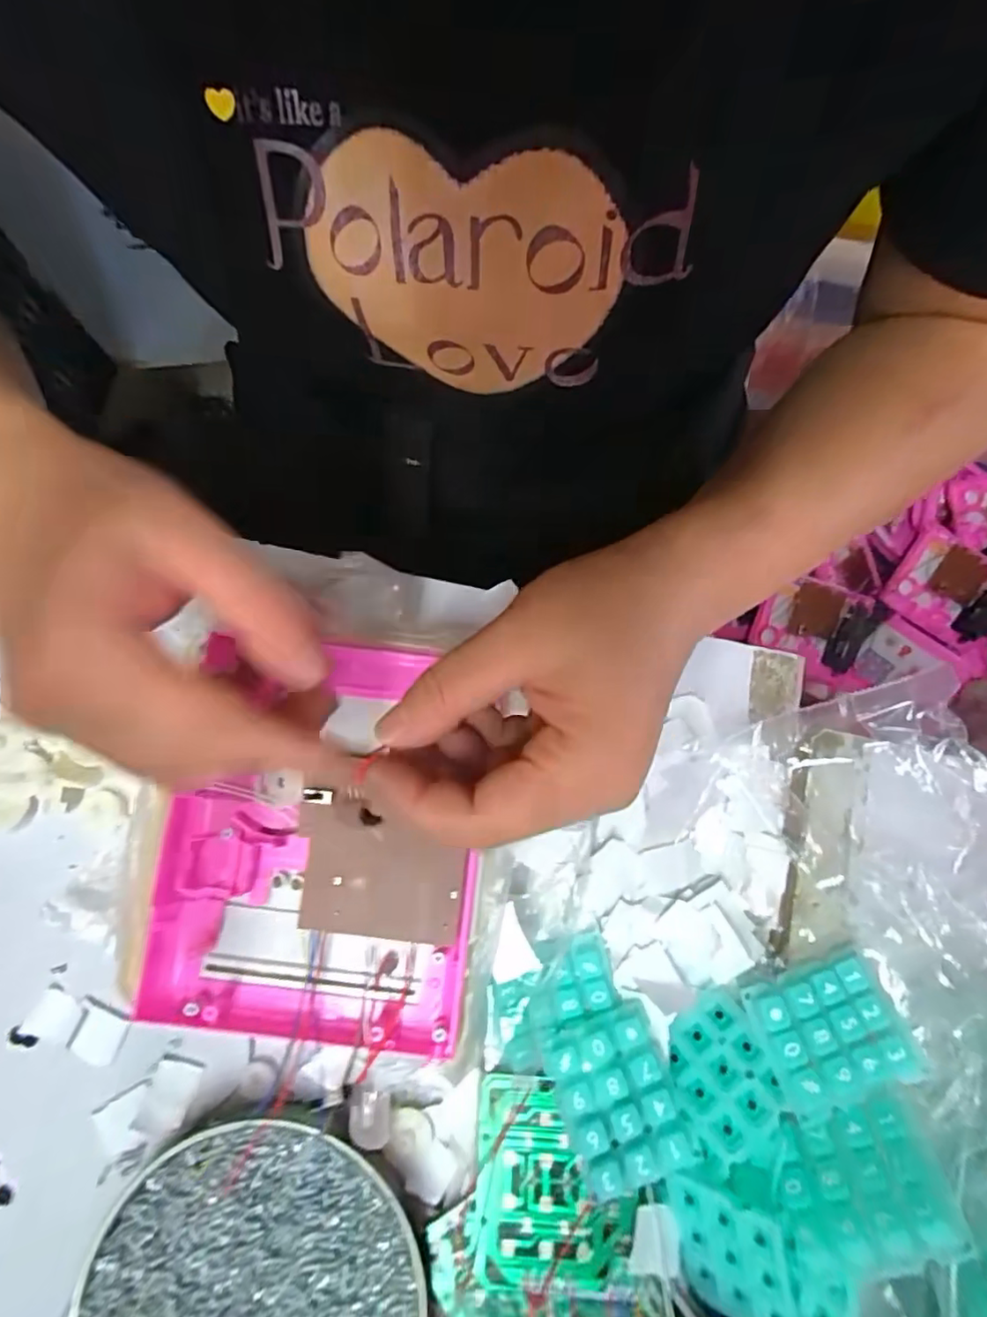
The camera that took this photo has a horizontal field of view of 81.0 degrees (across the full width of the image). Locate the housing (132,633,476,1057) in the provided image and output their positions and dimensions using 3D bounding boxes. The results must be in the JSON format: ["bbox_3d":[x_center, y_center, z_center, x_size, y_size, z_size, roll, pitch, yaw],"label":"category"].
[{"bbox_3d":[-0.073,0.076,0.256,0.131,0.020,0.162,7,76,1],"label":"housing"}]

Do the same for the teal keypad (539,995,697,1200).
[{"bbox_3d":[0.051,0.185,0.245,0.047,0.011,0.057,-22,61,1],"label":"teal keypad"}]

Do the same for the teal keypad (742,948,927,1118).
[{"bbox_3d":[0.140,0.156,0.242,0.054,0.010,0.045,-19,55,0],"label":"teal keypad"}]

